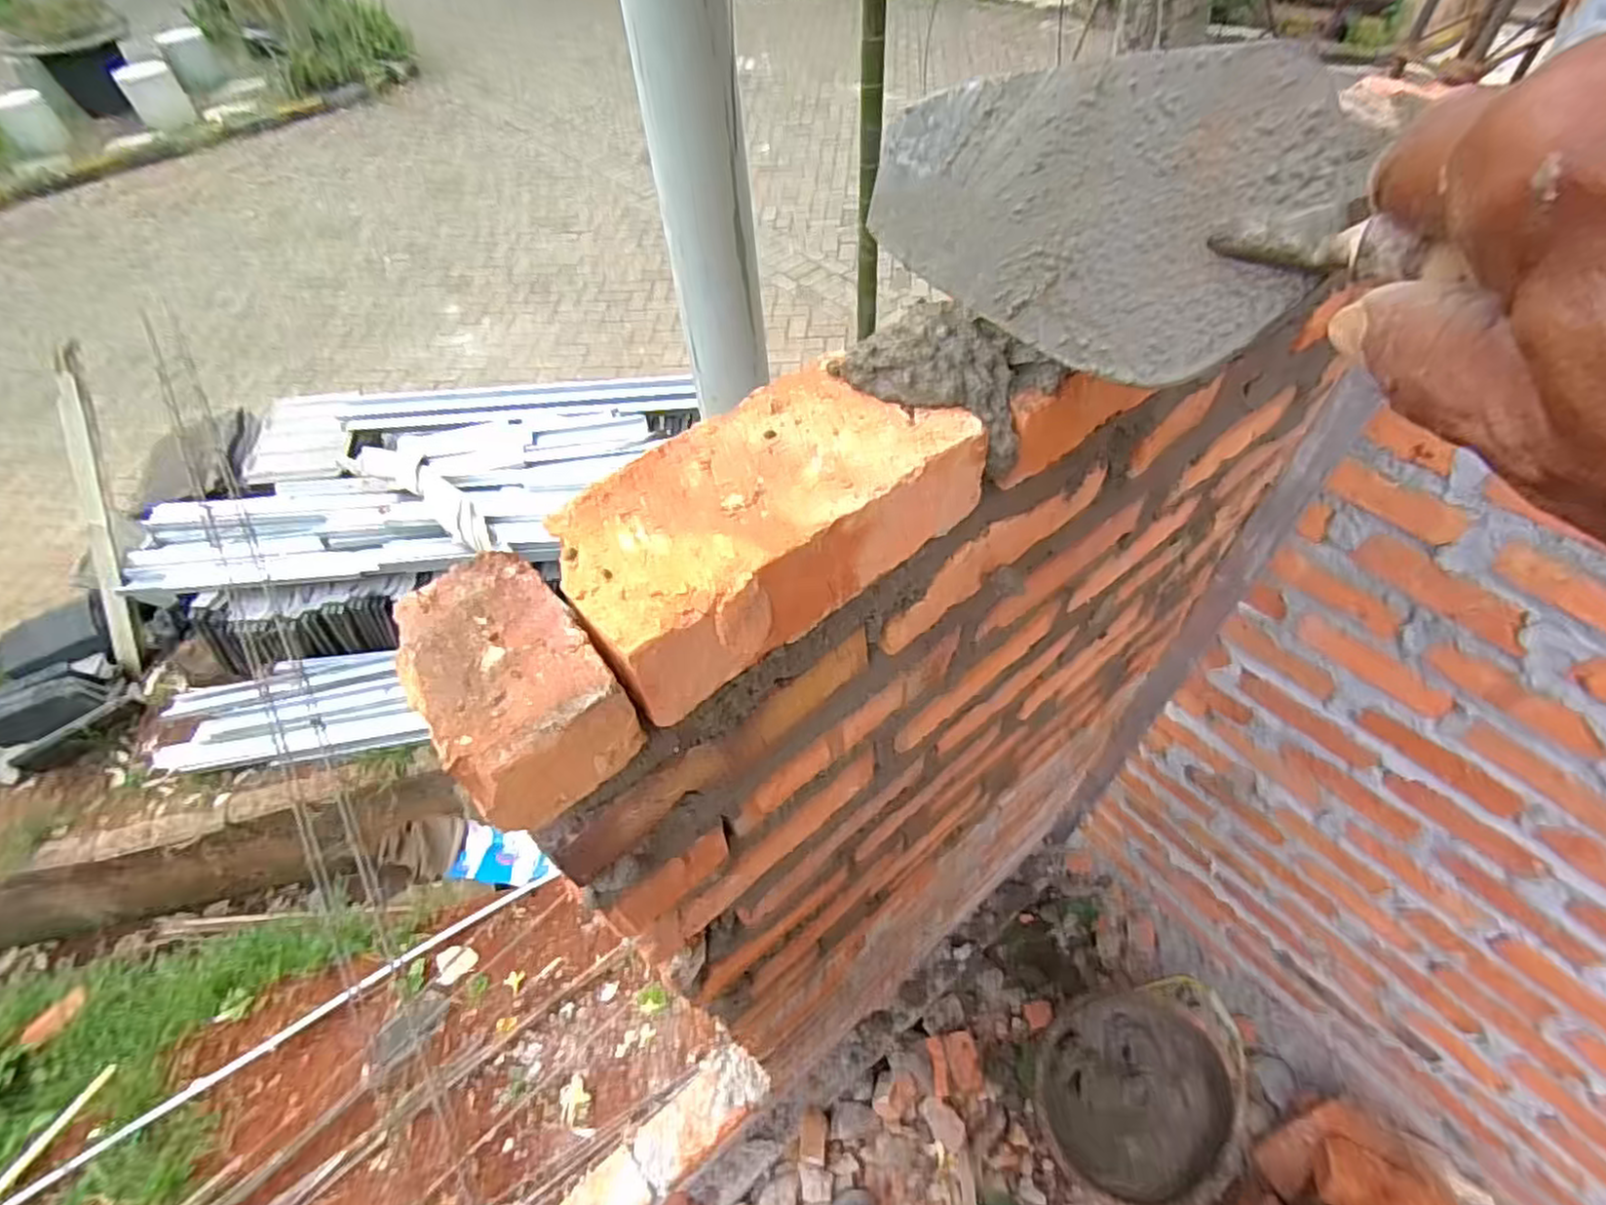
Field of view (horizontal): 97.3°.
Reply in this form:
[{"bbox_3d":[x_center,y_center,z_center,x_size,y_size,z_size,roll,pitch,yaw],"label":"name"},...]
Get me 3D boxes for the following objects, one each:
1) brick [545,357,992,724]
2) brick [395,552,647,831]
[{"bbox_3d":[-0.016,-0.034,0.265,0.153,0.037,0.081,-34,58,-23],"label":"brick"},{"bbox_3d":[-0.093,0.026,0.228,0.054,0.040,0.077,-34,58,-23],"label":"brick"}]

